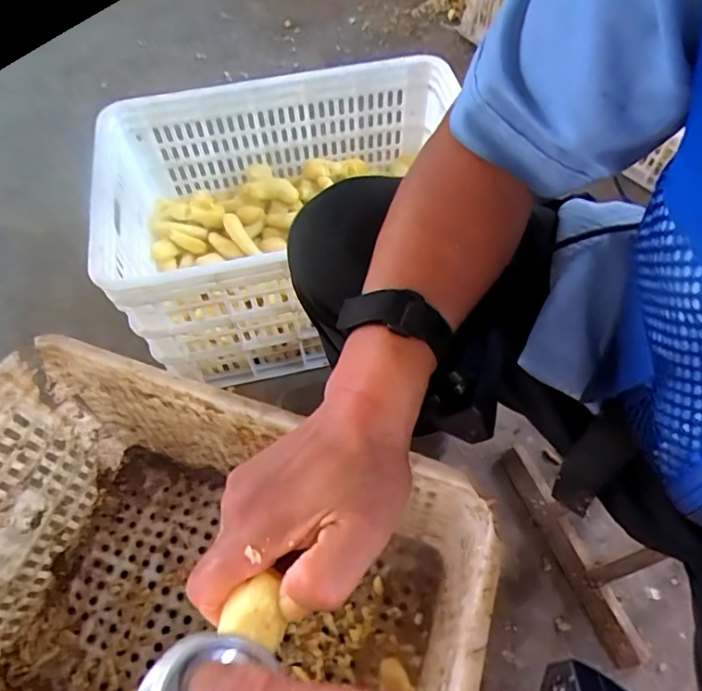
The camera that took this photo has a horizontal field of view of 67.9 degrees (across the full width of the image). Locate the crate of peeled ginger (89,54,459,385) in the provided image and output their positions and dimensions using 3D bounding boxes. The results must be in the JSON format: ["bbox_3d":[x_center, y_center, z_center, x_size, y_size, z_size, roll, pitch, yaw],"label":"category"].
[{"bbox_3d":[-0.077,-0.196,0.812,0.532,0.311,0.366,-17,59,-8],"label":"crate of peeled ginger"}]

